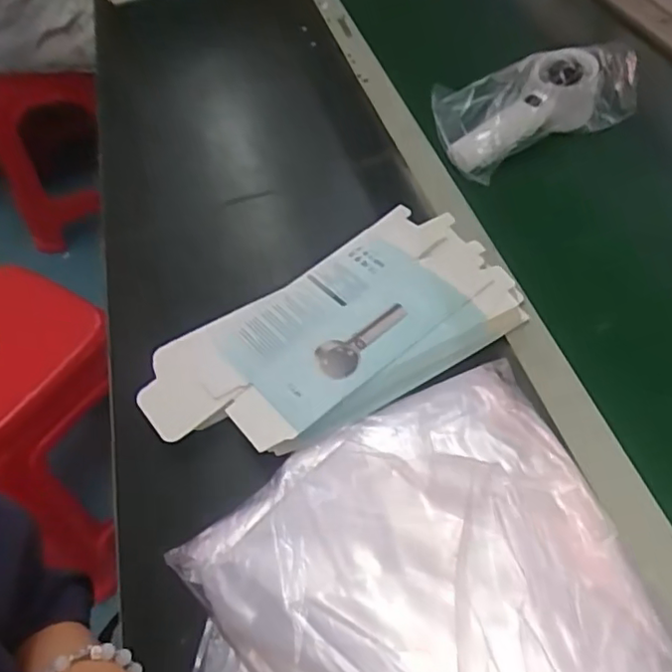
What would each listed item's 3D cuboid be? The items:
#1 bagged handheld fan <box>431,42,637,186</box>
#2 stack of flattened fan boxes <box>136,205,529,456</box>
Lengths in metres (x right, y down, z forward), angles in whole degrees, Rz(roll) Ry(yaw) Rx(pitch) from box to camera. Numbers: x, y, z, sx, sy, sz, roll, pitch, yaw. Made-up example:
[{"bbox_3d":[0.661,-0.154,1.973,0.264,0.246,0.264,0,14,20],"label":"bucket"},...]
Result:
[{"bbox_3d":[0.192,-0.224,0.599,0.193,0.072,0.070,-21,56,-12],"label":"bagged handheld fan"},{"bbox_3d":[-0.006,0.003,0.474,0.276,0.023,0.140,-30,57,-11],"label":"stack of flattened fan boxes"}]

